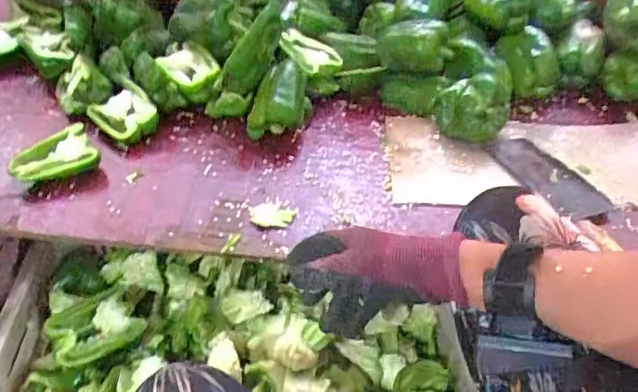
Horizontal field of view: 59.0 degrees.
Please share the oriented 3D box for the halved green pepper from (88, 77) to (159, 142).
[{"bbox_3d":[-0.257,-0.107,0.749,0.070,0.046,0.093,-32,51,-33],"label":"halved green pepper"}]

